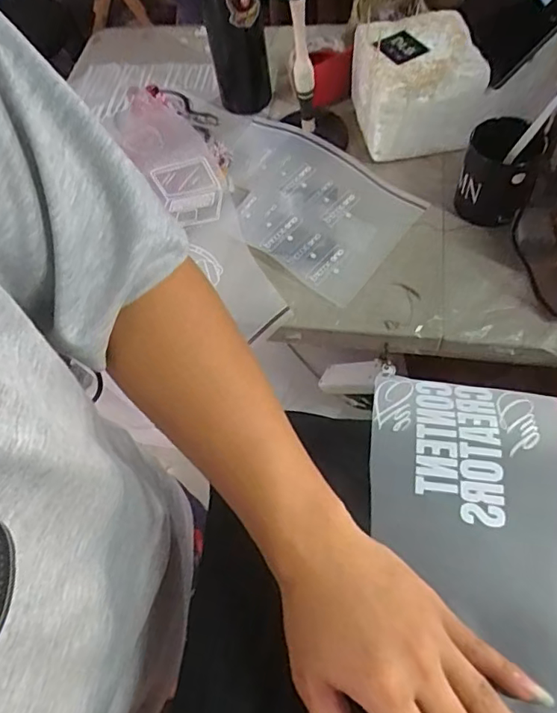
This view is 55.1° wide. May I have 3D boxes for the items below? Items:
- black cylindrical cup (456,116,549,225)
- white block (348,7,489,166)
[{"bbox_3d":[0.259,-0.216,0.628,0.086,0.091,0.083,20,65,14],"label":"black cylindrical cup"},{"bbox_3d":[0.179,-0.345,0.695,0.140,0.107,0.139,-15,62,-4],"label":"white block"}]

